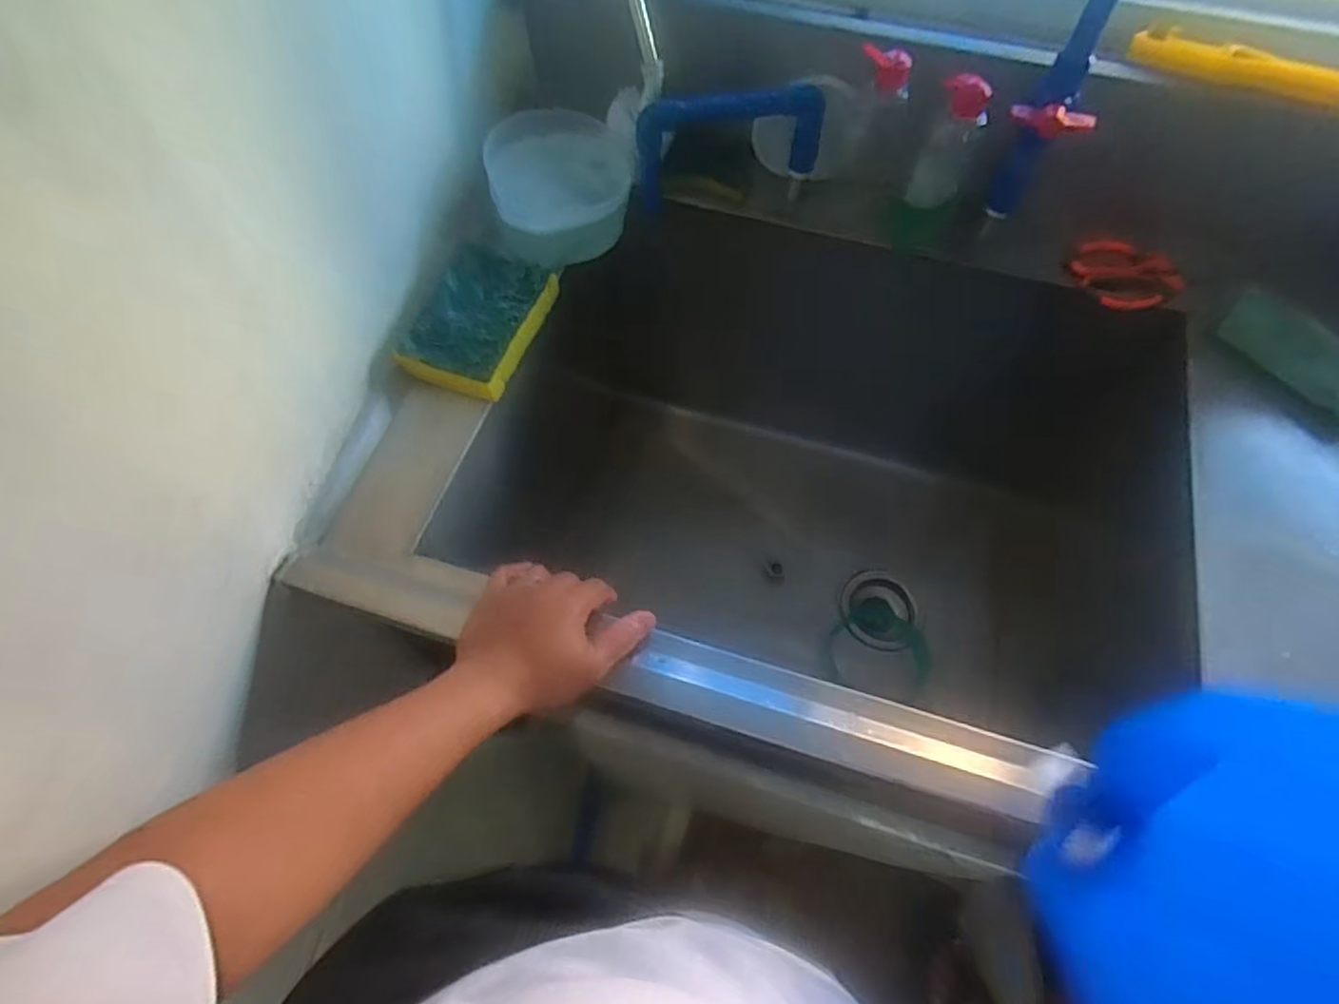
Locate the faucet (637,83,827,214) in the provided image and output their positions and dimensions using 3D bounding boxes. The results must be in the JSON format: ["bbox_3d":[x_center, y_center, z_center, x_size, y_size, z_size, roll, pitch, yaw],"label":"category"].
[{"bbox_3d":[0.059,-0.348,0.666,0.180,0.100,0.022,-11,64,-6],"label":"faucet"}]

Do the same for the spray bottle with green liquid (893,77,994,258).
[{"bbox_3d":[0.251,-0.308,0.627,0.050,0.159,0.060,19,65,9],"label":"spray bottle with green liquid"}]

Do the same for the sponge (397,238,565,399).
[{"bbox_3d":[-0.170,-0.164,0.613,0.099,0.025,0.149,15,64,7],"label":"sponge"}]

